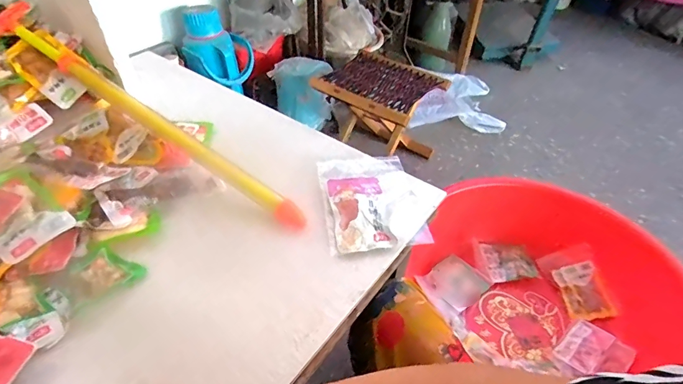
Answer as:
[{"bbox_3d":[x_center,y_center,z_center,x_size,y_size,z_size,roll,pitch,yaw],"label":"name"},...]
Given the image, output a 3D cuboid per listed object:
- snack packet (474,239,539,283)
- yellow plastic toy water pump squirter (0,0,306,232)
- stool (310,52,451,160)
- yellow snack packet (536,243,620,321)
[{"bbox_3d":[0.450,0.185,1.065,0.135,0.031,0.124,-4,45,-5],"label":"snack packet"},{"bbox_3d":[-0.303,-0.127,0.600,0.611,0.031,0.055,34,52,9],"label":"yellow plastic toy water pump squirter"},{"bbox_3d":[0.115,-0.247,1.281,0.334,0.276,0.277,28,51,25],"label":"stool"},{"bbox_3d":[0.601,0.238,1.008,0.120,0.039,0.176,-21,62,18],"label":"yellow snack packet"}]

